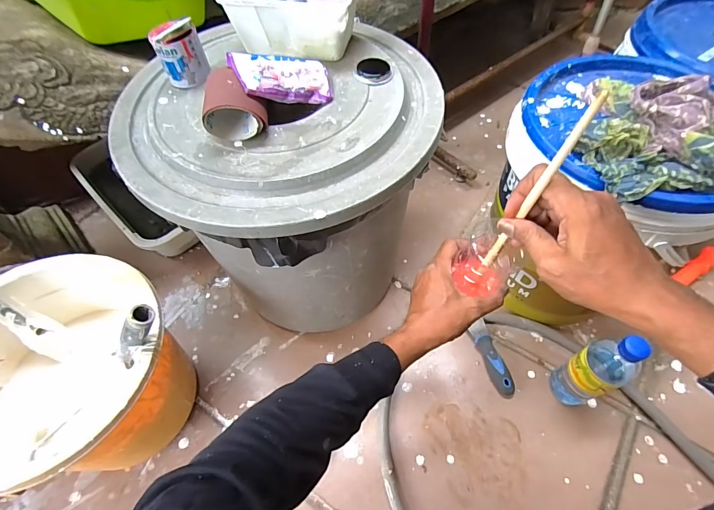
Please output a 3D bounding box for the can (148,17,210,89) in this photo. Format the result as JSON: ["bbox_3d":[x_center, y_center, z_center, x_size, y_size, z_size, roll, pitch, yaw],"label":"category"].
[{"bbox_3d":[-0.227,-0.260,0.483,0.054,0.068,0.053,0,56,1],"label":"can"}]

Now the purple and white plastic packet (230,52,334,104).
[{"bbox_3d":[-0.088,-0.217,0.457,0.116,0.018,0.076,-5,67,-25],"label":"purple and white plastic packet"}]

